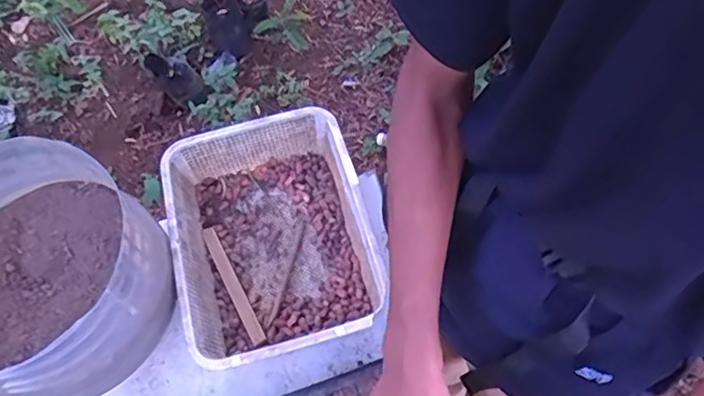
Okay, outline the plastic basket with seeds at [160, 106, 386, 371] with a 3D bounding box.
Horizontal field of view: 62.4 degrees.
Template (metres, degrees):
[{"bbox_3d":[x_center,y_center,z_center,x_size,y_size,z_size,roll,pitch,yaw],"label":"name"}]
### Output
[{"bbox_3d":[-0.095,0.049,0.690,0.216,0.090,0.282,-14,63,-6],"label":"plastic basket with seeds"}]

